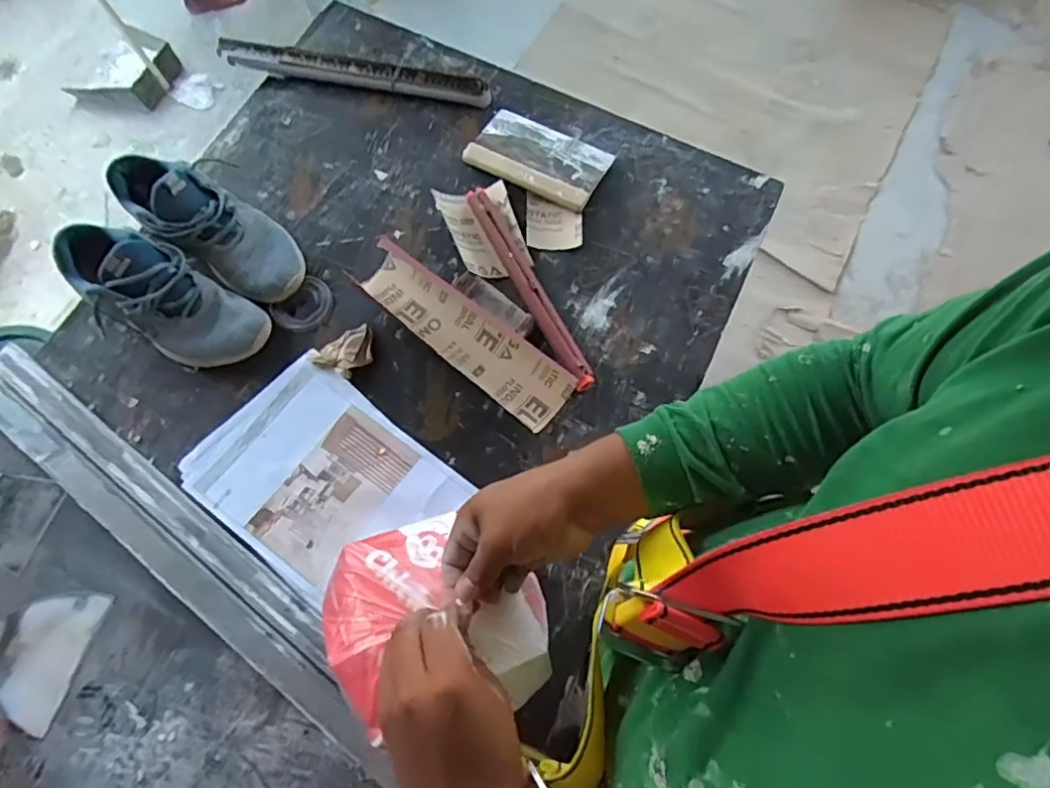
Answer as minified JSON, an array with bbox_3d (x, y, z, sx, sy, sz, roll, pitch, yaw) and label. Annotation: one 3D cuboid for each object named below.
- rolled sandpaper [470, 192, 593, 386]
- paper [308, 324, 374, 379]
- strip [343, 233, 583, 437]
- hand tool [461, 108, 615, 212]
[{"bbox_3d":[0.006,-0.149,0.771,0.037,0.029,0.322,-26,75,-9],"label":"rolled sandpaper"},{"bbox_3d":[-0.230,-0.050,0.737,0.083,0.020,0.056,-32,76,-10],"label":"paper"},{"bbox_3d":[-0.083,-0.077,0.728,0.315,0.065,0.077,36,76,10],"label":"strip"},{"bbox_3d":[0.019,-0.351,0.834,0.196,0.028,0.115,28,74,7],"label":"hand tool"}]

